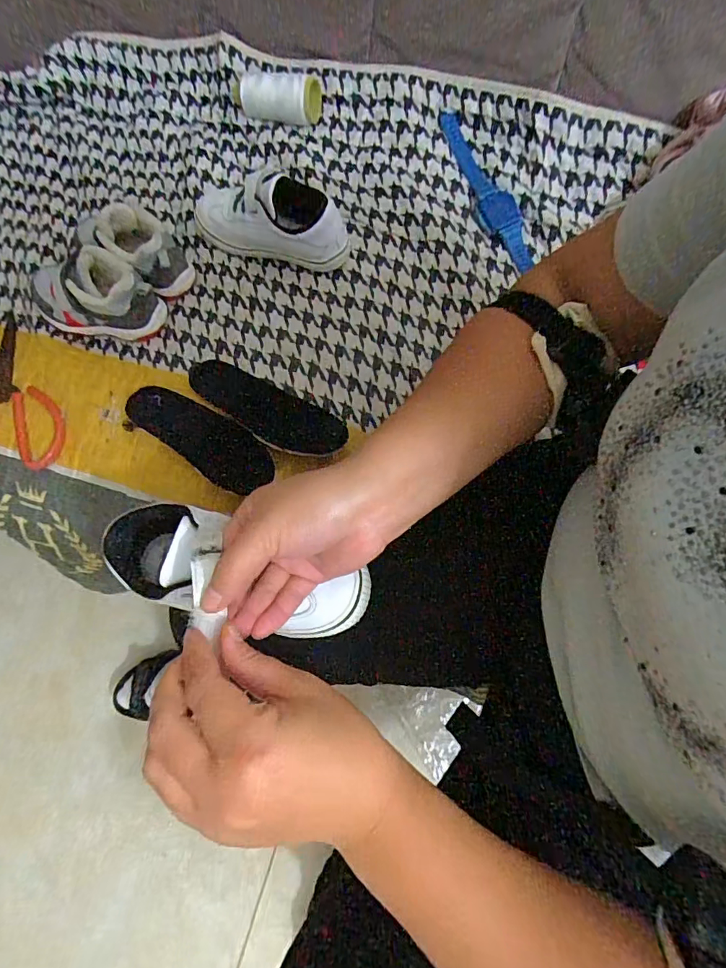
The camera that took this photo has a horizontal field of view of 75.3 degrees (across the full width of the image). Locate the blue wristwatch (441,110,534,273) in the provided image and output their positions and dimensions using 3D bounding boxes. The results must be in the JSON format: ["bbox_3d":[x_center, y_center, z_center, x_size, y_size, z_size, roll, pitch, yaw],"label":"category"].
[{"bbox_3d":[0.150,-0.353,0.567,0.048,0.011,0.215,-25,84,-7],"label":"blue wristwatch"}]

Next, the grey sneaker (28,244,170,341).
[{"bbox_3d":[-0.304,-0.212,0.520,0.171,0.073,0.065,11,72,5],"label":"grey sneaker"}]

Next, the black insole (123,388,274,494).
[{"bbox_3d":[-0.164,-0.050,0.478,0.165,0.008,0.061,35,75,12],"label":"black insole"}]

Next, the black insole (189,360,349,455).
[{"bbox_3d":[-0.104,-0.078,0.491,0.181,0.007,0.068,23,62,8],"label":"black insole"}]

